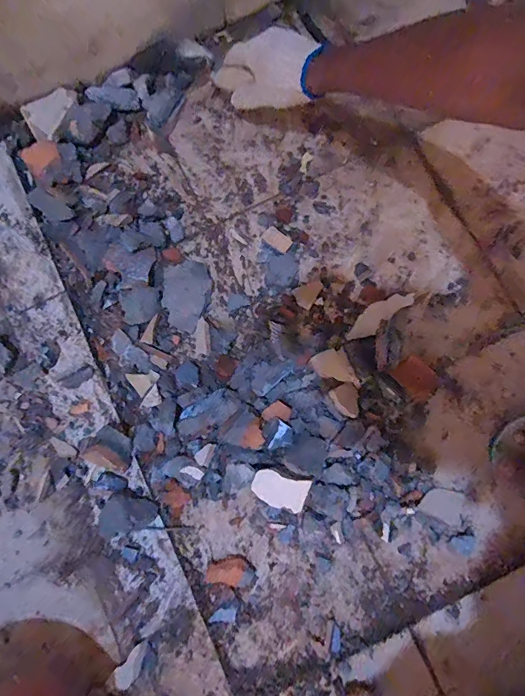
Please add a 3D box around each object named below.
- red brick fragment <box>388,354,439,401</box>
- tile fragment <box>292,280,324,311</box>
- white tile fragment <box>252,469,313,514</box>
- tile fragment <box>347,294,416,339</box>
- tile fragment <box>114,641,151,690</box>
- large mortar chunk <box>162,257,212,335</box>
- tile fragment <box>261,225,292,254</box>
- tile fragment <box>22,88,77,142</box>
[{"bbox_3d":[0.209,0.039,0.542,0.059,0.010,0.043,40,83,8],"label":"red brick fragment"},{"bbox_3d":[0.065,-0.082,0.580,0.033,0.004,0.046,34,82,7],"label":"tile fragment"},{"bbox_3d":[0.022,0.182,0.510,0.070,0.006,0.047,17,107,3],"label":"white tile fragment"},{"bbox_3d":[0.165,-0.048,0.566,0.110,0.004,0.034,-39,81,-6],"label":"tile fragment"},{"bbox_3d":[-0.159,0.390,0.493,0.023,0.007,0.053,33,68,7],"label":"tile fragment"},{"bbox_3d":[-0.109,-0.075,0.574,0.067,0.014,0.100,6,95,5],"label":"large mortar chunk"},{"bbox_3d":[0.022,-0.157,0.580,0.042,0.005,0.022,40,104,12],"label":"tile fragment"},{"bbox_3d":[-0.318,-0.358,0.609,0.083,0.010,0.067,-30,80,-4],"label":"tile fragment"}]

